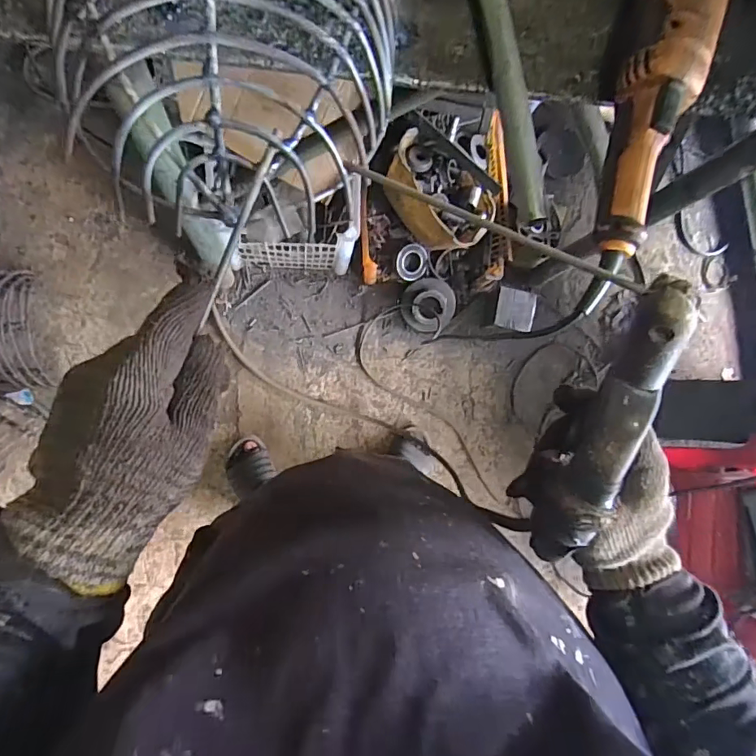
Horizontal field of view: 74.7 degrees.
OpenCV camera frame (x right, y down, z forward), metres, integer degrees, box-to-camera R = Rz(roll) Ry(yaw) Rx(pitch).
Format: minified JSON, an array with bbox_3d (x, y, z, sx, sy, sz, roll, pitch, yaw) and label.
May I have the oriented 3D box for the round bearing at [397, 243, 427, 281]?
[{"bbox_3d":[0.083,-0.288,1.233,0.090,0.019,0.090,-7,110,-20],"label":"round bearing"}]

